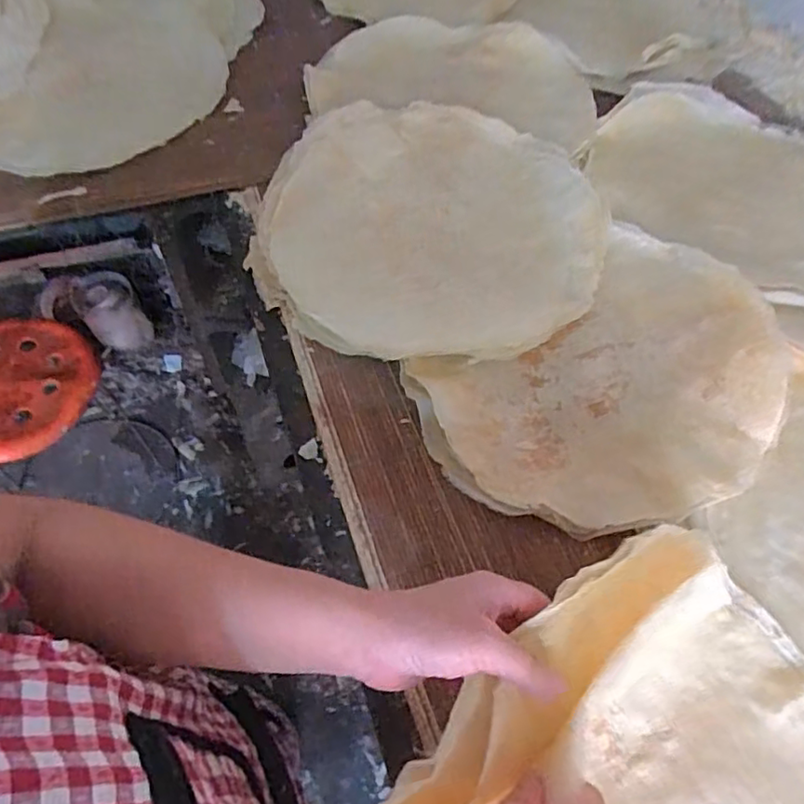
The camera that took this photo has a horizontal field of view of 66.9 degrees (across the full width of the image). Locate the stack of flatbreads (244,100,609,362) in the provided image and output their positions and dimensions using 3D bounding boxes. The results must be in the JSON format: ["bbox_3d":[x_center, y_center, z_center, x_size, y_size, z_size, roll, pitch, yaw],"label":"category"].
[{"bbox_3d":[0.035,-0.202,0.667,0.364,0.046,0.366,11,59,3],"label":"stack of flatbreads"}]

